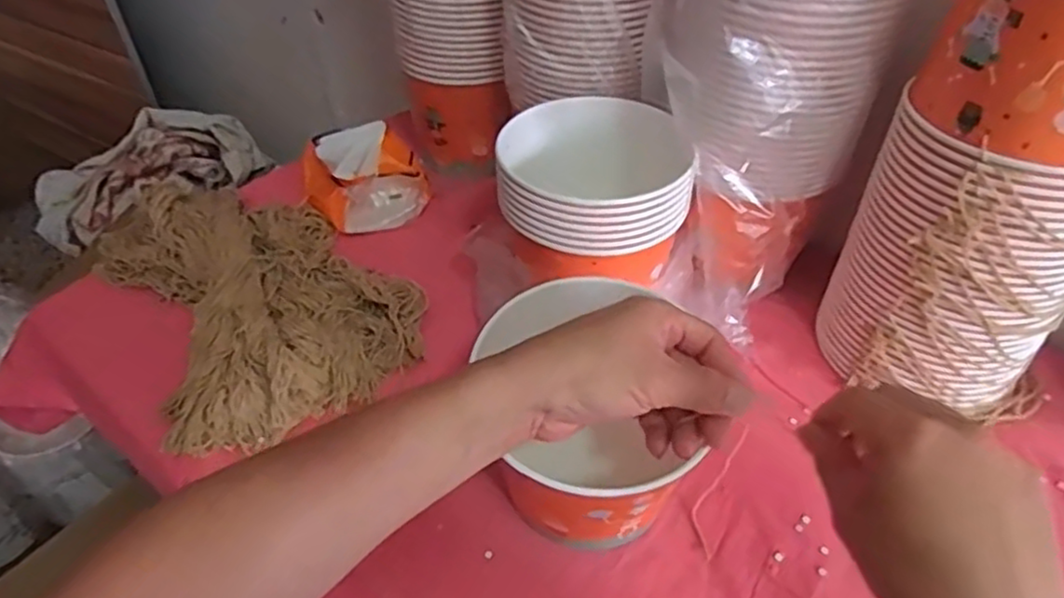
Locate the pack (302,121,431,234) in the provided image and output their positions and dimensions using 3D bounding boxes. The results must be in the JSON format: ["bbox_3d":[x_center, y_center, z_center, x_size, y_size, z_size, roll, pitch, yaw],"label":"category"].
[{"bbox_3d":[-0.193,-0.145,0.777,0.126,0.077,0.127,-17,47,-15],"label":"pack"}]

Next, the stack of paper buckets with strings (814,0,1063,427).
[{"bbox_3d":[0.338,-0.080,0.496,0.157,0.357,0.130,8,45,11],"label":"stack of paper buckets with strings"}]

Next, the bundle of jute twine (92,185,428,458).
[{"bbox_3d":[-0.266,-0.014,0.663,0.235,0.052,0.337,-27,50,-24],"label":"bundle of jute twine"}]

